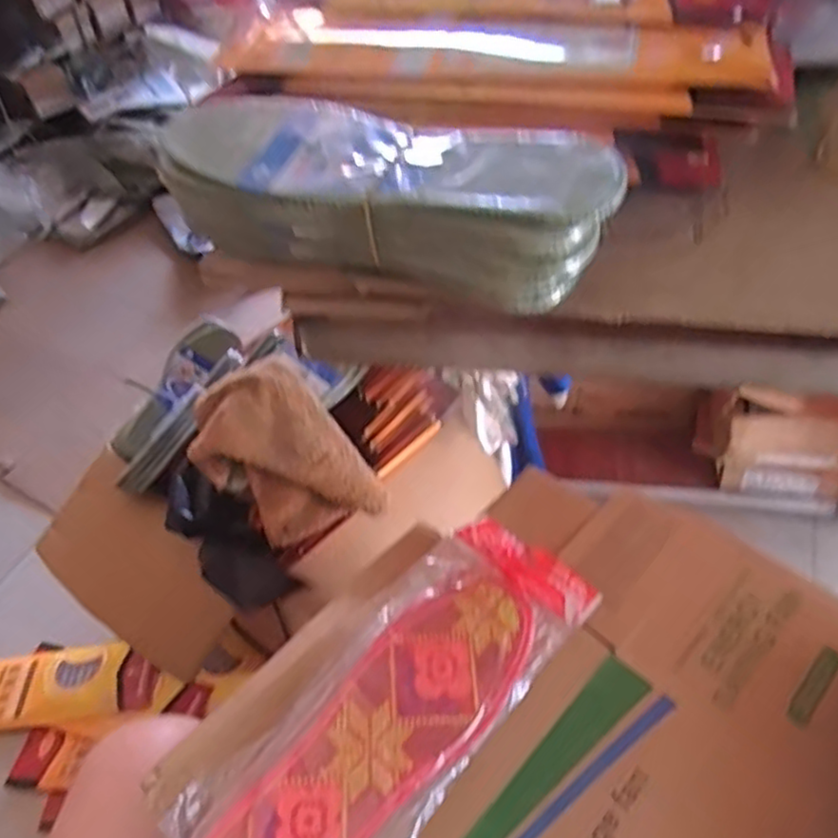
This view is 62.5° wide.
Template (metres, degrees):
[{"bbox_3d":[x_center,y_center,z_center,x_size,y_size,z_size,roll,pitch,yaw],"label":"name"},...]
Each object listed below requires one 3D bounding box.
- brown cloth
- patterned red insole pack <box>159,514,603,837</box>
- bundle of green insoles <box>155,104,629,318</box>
[{"bbox_3d":[-0.147,0.042,0.730,0.139,0.052,0.205,-36,94,-8],"label":"brown cloth"},{"bbox_3d":[-0.012,0.180,0.428,0.113,0.023,0.302,35,57,19],"label":"patterned red insole pack"},{"bbox_3d":[-0.021,-0.109,0.330,0.224,0.051,0.077,14,51,16],"label":"bundle of green insoles"}]

